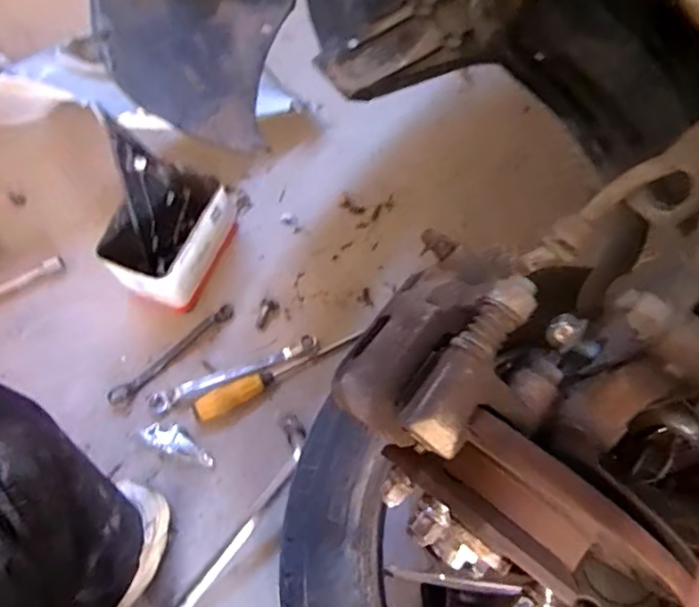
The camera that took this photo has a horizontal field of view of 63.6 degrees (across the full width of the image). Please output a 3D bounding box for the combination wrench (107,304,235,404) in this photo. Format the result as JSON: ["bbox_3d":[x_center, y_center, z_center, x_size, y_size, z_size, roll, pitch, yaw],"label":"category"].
[{"bbox_3d":[-0.235,0.067,0.755,0.195,0.004,0.023,-39,70,-14],"label":"combination wrench"}]

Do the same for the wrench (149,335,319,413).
[{"bbox_3d":[-0.150,0.090,0.736,0.225,0.012,0.026,-21,66,-7],"label":"wrench"}]

